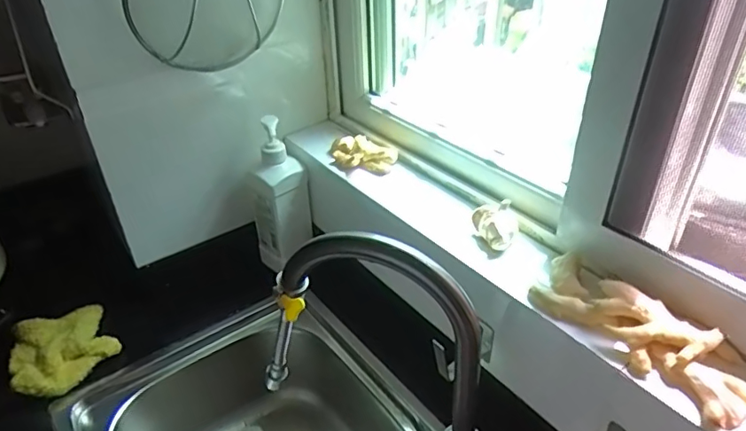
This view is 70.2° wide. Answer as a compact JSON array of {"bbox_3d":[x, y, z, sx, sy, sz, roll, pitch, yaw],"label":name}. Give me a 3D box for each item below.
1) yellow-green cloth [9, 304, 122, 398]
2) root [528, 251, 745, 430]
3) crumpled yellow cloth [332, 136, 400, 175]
[{"bbox_3d":[-0.479,0.202,0.817,0.140,0.029,0.143,-26,42,-30],"label":"yellow-green cloth"},{"bbox_3d":[0.256,0.111,0.511,0.065,0.038,0.221,-22,40,-27],"label":"root"},{"bbox_3d":[-0.021,-0.096,0.827,0.110,0.035,0.043,14,38,21],"label":"crumpled yellow cloth"}]

